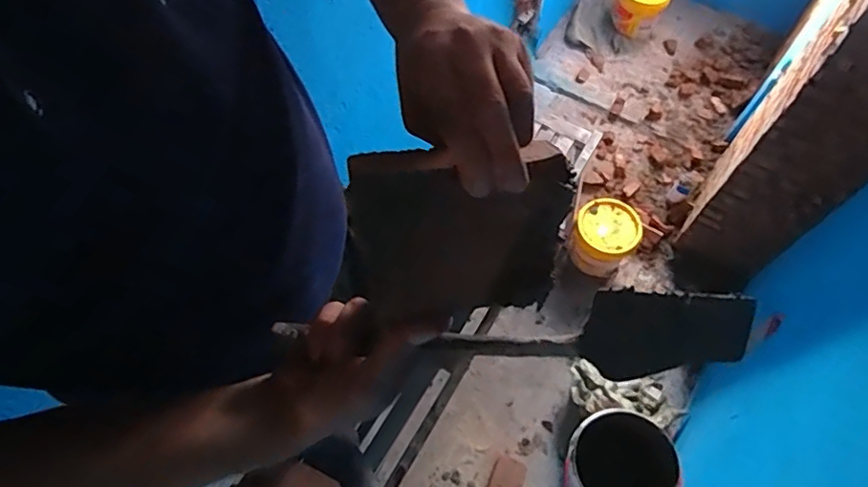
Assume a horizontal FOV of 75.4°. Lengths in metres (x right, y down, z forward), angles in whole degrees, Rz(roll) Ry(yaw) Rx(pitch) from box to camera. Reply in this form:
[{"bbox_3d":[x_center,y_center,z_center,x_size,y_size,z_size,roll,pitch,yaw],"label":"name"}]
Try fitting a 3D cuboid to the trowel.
[{"bbox_3d":[0.056,0.070,0.406,0.324,0.050,0.048,-3,64,5],"label":"trowel"}]

